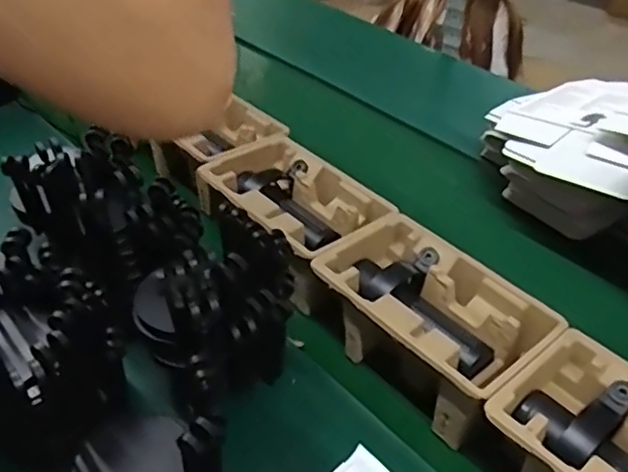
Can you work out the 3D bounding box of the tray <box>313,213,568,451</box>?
[{"bbox_3d":[0.118,0.086,0.639,0.147,0.087,0.222,-28,50,-34],"label":"tray"}]

